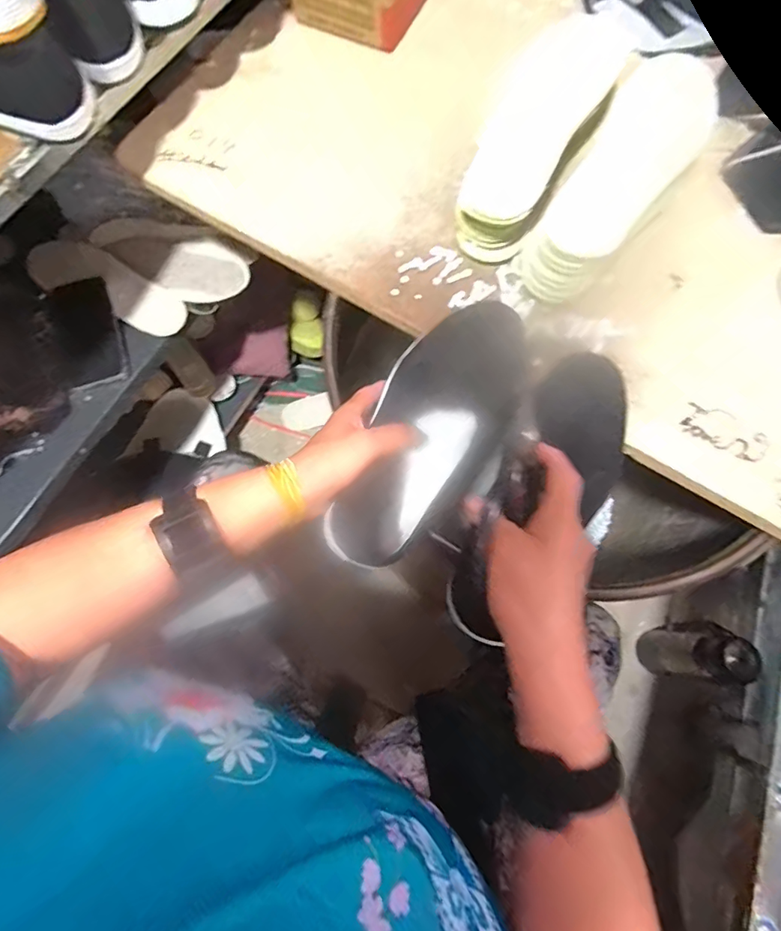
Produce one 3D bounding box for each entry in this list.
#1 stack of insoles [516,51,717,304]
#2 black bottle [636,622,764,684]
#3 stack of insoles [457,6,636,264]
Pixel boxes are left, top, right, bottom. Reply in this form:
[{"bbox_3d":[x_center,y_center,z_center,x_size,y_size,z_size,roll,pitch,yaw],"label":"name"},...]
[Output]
[{"bbox_3d":[0.224,-0.277,0.473,0.084,0.067,0.265,35,74,10],"label":"stack of insoles"},{"bbox_3d":[0.523,0.319,0.847,0.082,0.241,0.081,-2,72,-2],"label":"black bottle"},{"bbox_3d":[0.146,-0.332,0.492,0.099,0.072,0.265,27,73,7],"label":"stack of insoles"}]

